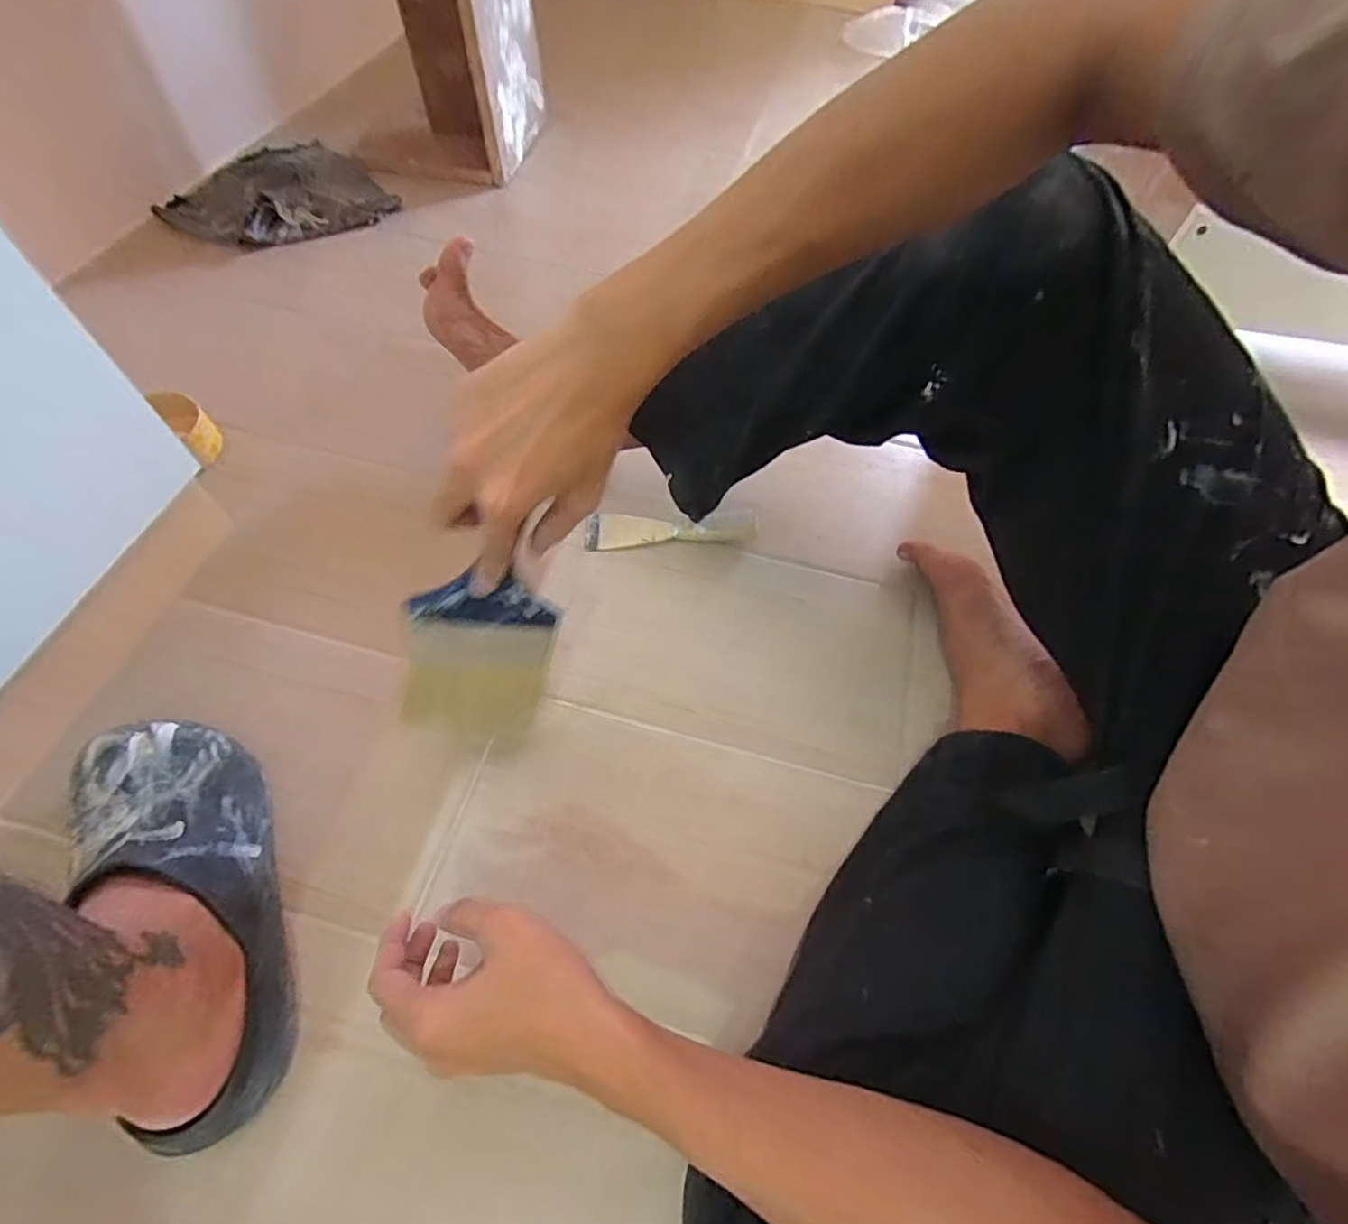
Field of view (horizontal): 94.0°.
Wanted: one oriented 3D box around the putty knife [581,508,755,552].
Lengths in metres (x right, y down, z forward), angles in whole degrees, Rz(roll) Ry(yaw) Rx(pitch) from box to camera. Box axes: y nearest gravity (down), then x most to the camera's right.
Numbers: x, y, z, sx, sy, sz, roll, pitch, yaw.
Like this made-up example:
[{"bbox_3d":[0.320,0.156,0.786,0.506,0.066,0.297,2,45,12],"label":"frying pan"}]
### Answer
[{"bbox_3d":[-0.004,-0.089,0.627,0.165,0.023,0.044,0,59,-3],"label":"putty knife"}]

